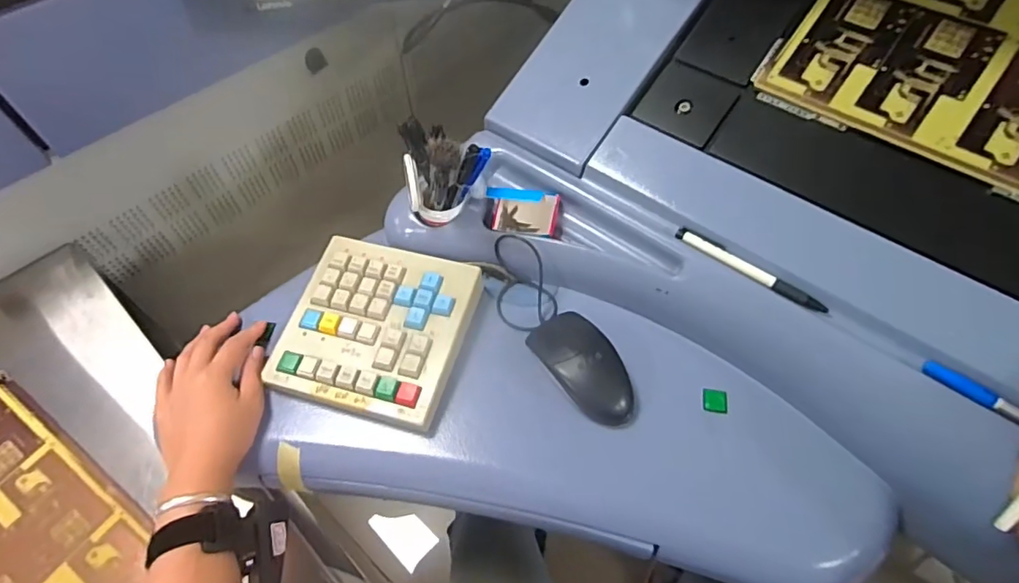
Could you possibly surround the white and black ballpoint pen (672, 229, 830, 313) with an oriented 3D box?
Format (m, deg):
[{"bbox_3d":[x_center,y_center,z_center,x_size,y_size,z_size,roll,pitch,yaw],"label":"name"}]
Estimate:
[{"bbox_3d":[0.203,-0.020,0.460,0.132,0.008,0.014,34,62,22],"label":"white and black ballpoint pen"}]

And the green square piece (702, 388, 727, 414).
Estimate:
[{"bbox_3d":[0.179,0.095,0.471,0.019,0.004,0.020,0,74,23],"label":"green square piece"}]

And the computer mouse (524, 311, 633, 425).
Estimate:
[{"bbox_3d":[0.066,0.064,0.475,0.054,0.031,0.110,-36,62,-21],"label":"computer mouse"}]

